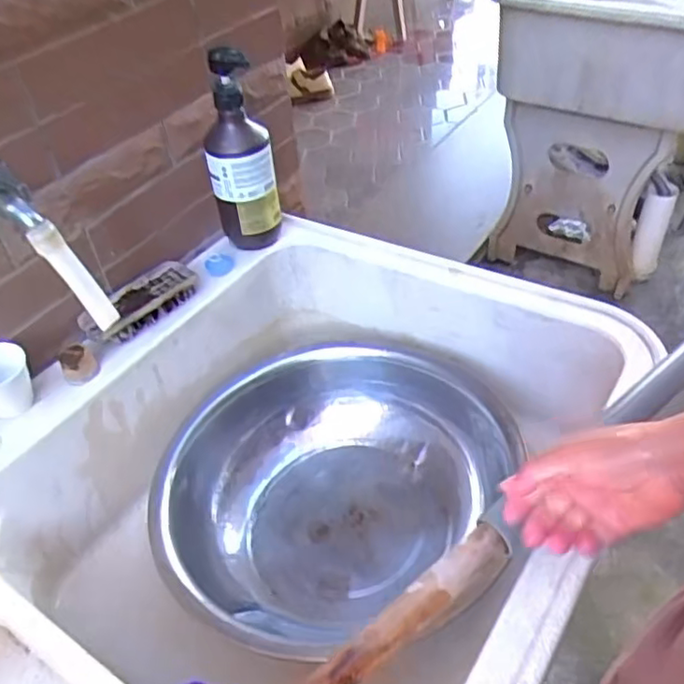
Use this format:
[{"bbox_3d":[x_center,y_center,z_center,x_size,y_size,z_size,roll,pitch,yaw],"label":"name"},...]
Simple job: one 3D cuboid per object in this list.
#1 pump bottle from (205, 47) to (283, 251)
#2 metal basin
[{"bbox_3d":[-0.128,-0.234,0.807,0.082,0.248,0.060,-12,44,-7],"label":"pump bottle"},{"bbox_3d":[-0.018,0.162,0.780,0.398,0.132,0.313,-28,48,-22],"label":"metal basin"}]

